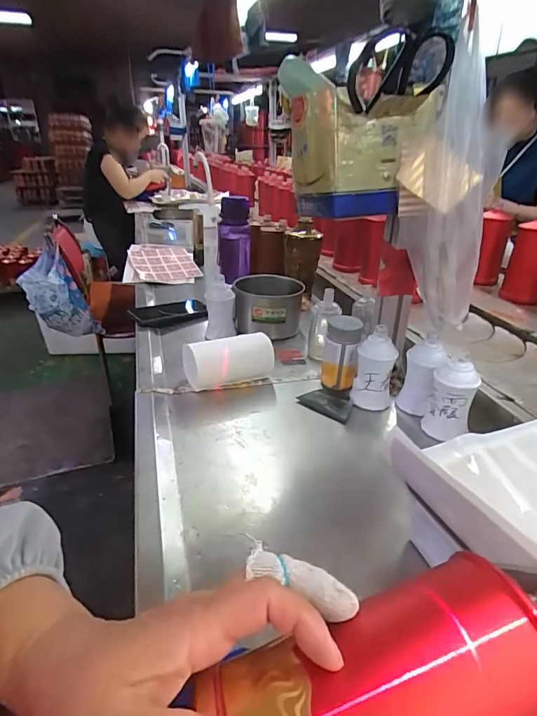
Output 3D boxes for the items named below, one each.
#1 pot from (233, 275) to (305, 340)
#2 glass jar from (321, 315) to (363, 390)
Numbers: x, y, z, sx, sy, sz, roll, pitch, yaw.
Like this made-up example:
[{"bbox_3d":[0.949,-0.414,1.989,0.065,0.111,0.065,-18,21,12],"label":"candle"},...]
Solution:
[{"bbox_3d":[0.000,-0.103,0.856,0.136,0.092,0.134,-1,28,1],"label":"pot"},{"bbox_3d":[0.112,-0.006,0.655,0.054,0.107,0.054,2,28,4],"label":"glass jar"}]

